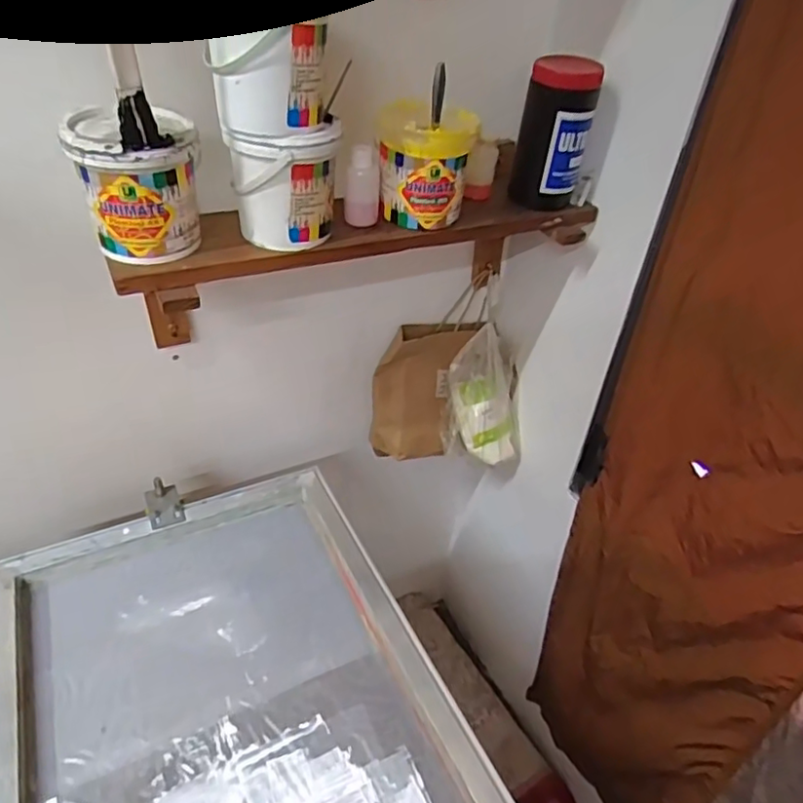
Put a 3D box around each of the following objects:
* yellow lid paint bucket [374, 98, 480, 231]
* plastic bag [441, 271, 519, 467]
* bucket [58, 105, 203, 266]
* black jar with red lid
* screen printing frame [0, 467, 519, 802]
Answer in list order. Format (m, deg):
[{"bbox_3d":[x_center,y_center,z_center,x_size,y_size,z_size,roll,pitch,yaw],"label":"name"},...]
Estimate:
[{"bbox_3d":[0.031,-0.297,0.740,0.111,0.139,0.099,5,39,2],"label":"yellow lid paint bucket"},{"bbox_3d":[0.151,-0.049,1.109,0.152,0.361,0.051,-7,19,-12],"label":"plastic bag"},{"bbox_3d":[-0.273,-0.226,0.637,0.121,0.129,0.102,-9,41,-14],"label":"bucket"},{"bbox_3d":[0.205,-0.357,0.805,0.095,0.178,0.096,11,40,10],"label":"black jar with red lid"},{"bbox_3d":[-0.189,0.350,0.654,0.461,0.035,0.648,-16,41,-24],"label":"screen printing frame"}]

